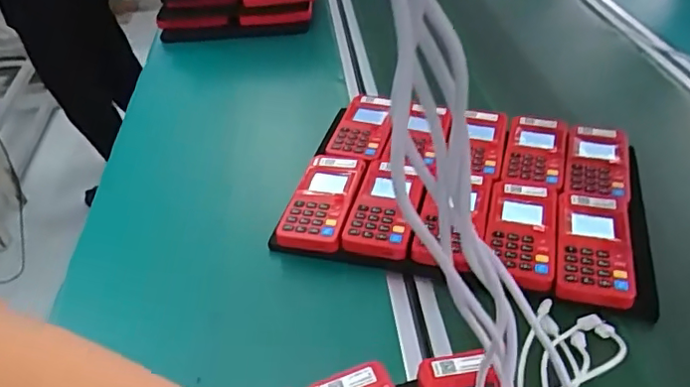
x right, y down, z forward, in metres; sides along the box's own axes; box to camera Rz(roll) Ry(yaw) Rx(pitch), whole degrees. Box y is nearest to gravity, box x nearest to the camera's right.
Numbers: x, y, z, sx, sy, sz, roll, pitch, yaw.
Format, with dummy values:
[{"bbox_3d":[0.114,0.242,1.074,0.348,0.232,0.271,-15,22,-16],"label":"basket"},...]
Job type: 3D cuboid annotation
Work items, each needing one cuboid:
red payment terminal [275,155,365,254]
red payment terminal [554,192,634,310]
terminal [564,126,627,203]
[{"bbox_3d":[-0.021,0.008,0.568,0.065,0.025,0.113,8,44,16],"label":"red payment terminal"},{"bbox_3d":[0.208,0.043,0.486,0.055,0.020,0.113,6,44,15],"label":"red payment terminal"},{"bbox_3d":[0.242,-0.031,0.552,0.055,0.013,0.096,9,44,17],"label":"terminal"}]

